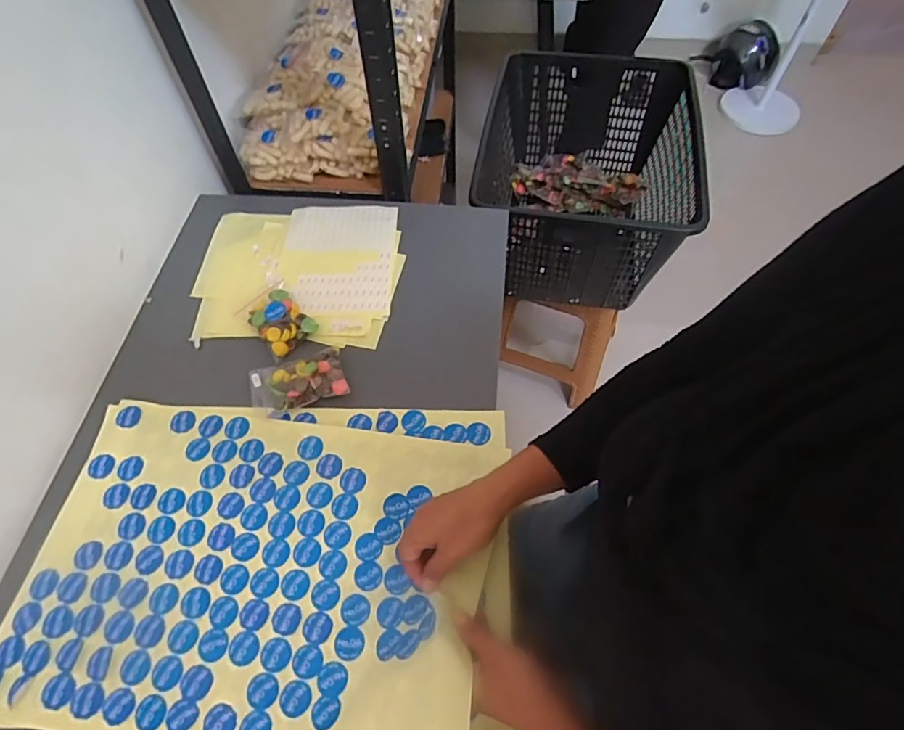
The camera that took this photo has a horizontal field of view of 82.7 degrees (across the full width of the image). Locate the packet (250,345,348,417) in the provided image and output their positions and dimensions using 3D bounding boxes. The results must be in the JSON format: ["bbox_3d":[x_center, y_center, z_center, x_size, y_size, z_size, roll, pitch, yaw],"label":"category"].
[{"bbox_3d":[-0.187,0.017,0.619,0.115,0.021,0.068,-12,60,-6],"label":"packet"}]

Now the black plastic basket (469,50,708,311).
[{"bbox_3d":[0.273,-0.405,1.143,0.430,0.279,0.509,9,60,7],"label":"black plastic basket"}]

